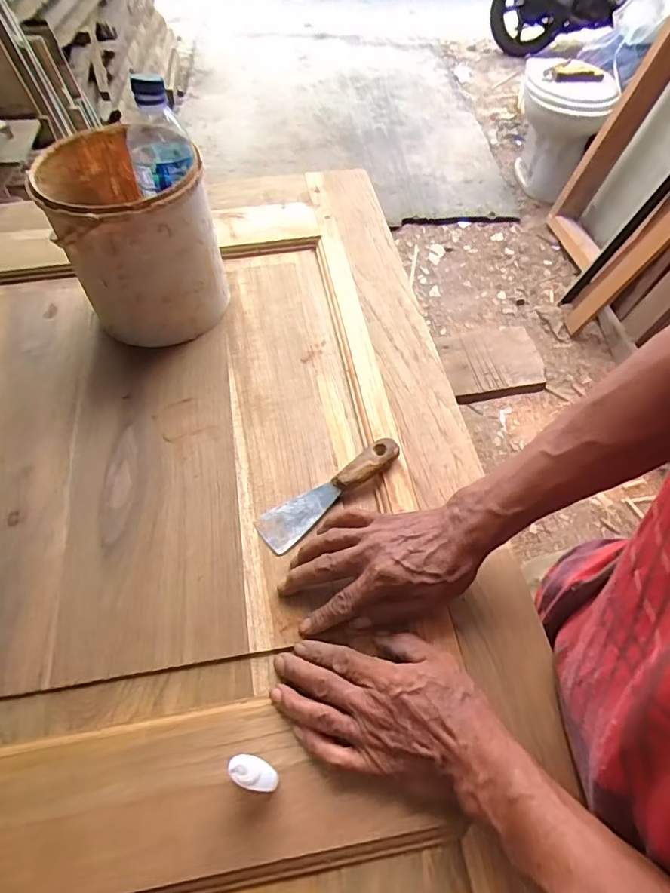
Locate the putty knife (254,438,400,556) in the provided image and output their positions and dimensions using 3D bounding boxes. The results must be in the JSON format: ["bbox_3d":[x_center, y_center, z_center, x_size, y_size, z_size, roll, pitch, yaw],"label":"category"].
[{"bbox_3d":[-0.007,0.042,0.531,0.161,0.021,0.045,-36,62,-20],"label":"putty knife"}]

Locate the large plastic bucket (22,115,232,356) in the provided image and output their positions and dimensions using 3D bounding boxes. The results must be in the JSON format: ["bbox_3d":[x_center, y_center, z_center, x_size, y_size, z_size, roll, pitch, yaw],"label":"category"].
[{"bbox_3d":[-0.233,-0.250,0.628,0.158,0.197,0.180,-22,59,-13],"label":"large plastic bucket"}]

